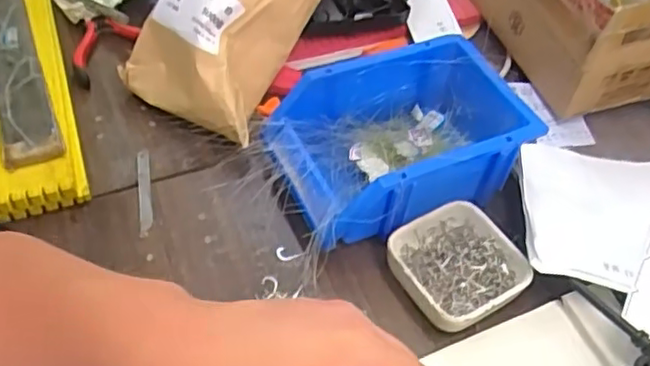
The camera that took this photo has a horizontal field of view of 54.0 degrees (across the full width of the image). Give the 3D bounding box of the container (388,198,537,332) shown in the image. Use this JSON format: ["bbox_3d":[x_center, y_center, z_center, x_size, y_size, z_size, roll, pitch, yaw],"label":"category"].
[{"bbox_3d":[0.095,0.061,0.458,0.086,0.030,0.083,-24,57,-22],"label":"container"}]

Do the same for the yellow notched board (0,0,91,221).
[{"bbox_3d":[-0.281,-0.111,0.567,0.090,0.035,0.346,-14,54,-15],"label":"yellow notched board"}]

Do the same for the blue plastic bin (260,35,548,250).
[{"bbox_3d":[0.055,-0.030,0.499,0.185,0.079,0.126,-20,56,-19],"label":"blue plastic bin"}]

